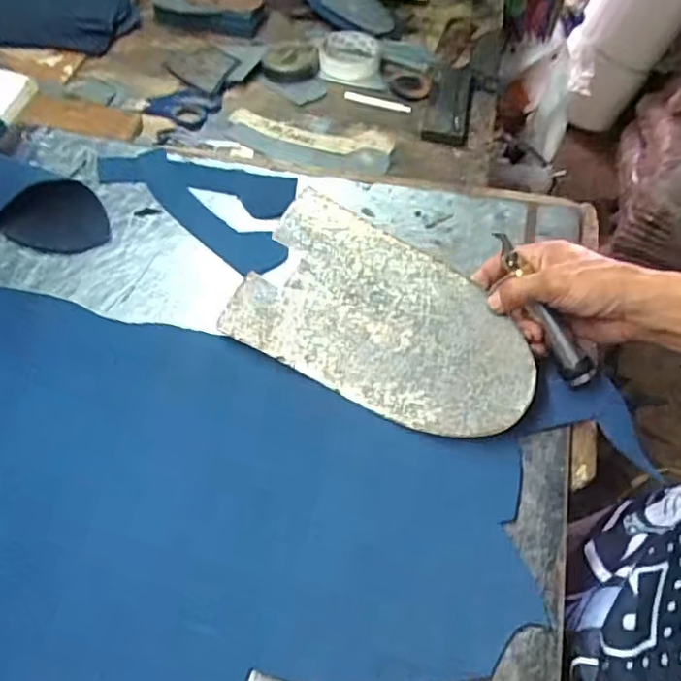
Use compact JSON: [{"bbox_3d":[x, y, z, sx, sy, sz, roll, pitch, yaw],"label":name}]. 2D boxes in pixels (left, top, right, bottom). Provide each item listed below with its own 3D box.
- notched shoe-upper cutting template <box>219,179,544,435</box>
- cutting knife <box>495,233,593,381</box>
[{"bbox_3d":[0.038,-0.017,0.522,0.254,0.004,0.144,28,82,15],"label":"notched shoe-upper cutting template"},{"bbox_3d":[0.168,-0.028,0.503,0.025,0.022,0.141,-29,90,-22],"label":"cutting knife"}]

